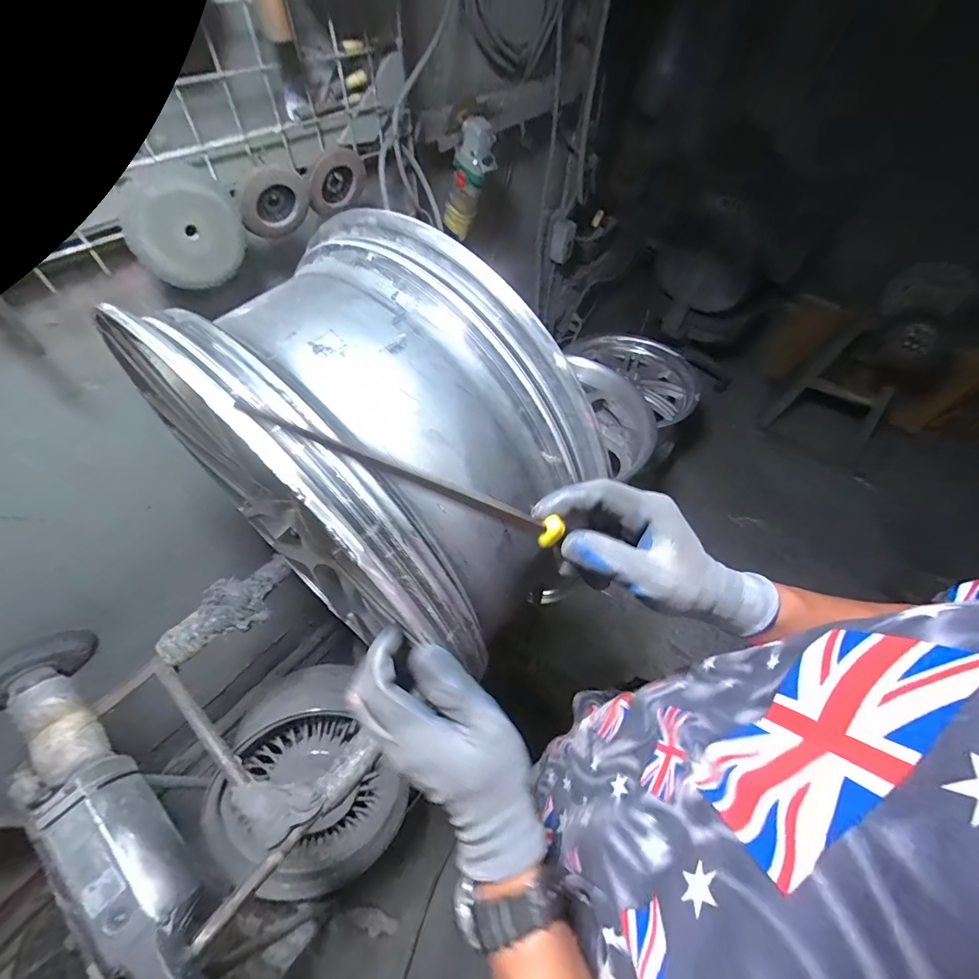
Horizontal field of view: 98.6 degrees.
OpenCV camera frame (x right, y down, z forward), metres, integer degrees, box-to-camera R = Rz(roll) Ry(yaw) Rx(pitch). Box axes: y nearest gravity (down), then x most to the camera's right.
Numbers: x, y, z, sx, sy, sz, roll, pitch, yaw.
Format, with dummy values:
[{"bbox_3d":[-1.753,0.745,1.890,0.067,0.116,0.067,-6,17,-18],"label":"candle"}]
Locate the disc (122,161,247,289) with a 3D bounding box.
[{"bbox_3d":[-0.362,-0.312,0.505,0.021,0.115,0.125,36,60,22],"label":"disc"}]

